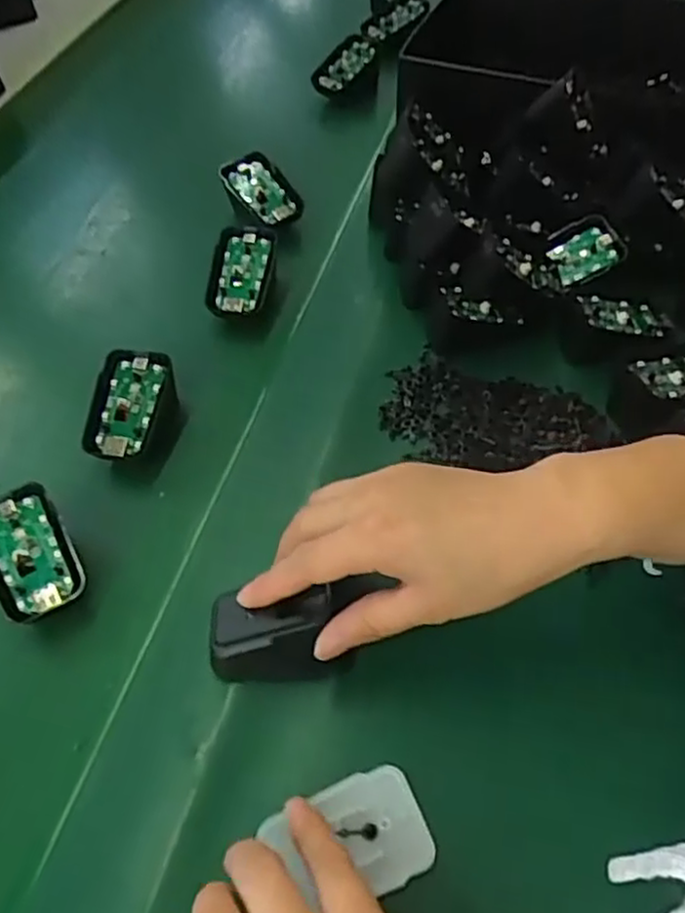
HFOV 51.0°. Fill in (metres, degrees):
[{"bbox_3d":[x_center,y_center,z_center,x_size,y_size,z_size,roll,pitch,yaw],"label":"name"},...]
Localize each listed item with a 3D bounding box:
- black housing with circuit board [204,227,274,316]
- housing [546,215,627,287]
[{"bbox_3d":[-0.073,-0.133,0.518,0.043,0.011,0.073,7,74,0],"label":"black housing with circuit board"},{"bbox_3d":[0.170,-0.145,0.502,0.049,0.008,0.043,-25,74,10],"label":"housing"}]

